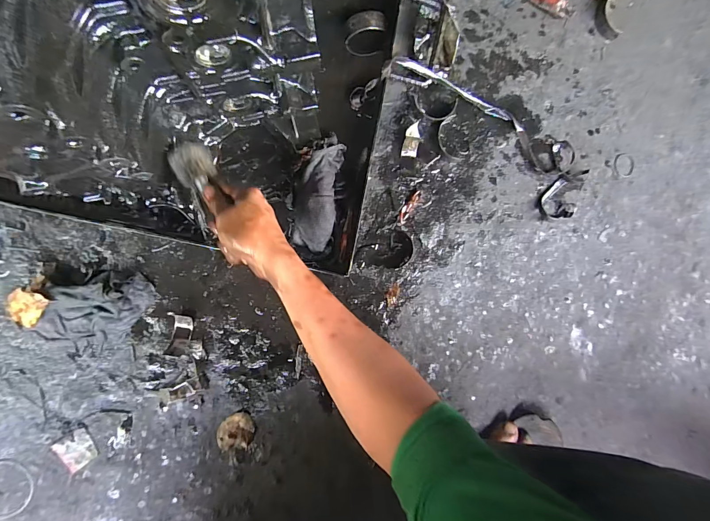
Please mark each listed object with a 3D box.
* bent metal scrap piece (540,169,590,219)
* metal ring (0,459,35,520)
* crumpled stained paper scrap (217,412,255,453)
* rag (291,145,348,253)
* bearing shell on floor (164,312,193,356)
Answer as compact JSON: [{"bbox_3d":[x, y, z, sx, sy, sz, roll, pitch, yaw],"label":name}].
[{"bbox_3d":[0.348,-0.112,0.572,0.063,0.015,0.092,21,86,-7],"label":"bent metal scrap piece"},{"bbox_3d":[-0.481,0.313,0.465,0.078,0.004,0.080,0,89,-8],"label":"metal ring"},{"bbox_3d":[-0.174,0.251,0.502,0.051,0.006,0.054,0,89,-8],"label":"crumpled stained paper scrap"},{"bbox_3d":[-0.053,-0.091,0.487,0.058,0.042,0.148,9,88,-8],"label":"rag"},{"bbox_3d":[-0.249,0.106,0.485,0.030,0.017,0.057,7,88,-8],"label":"bearing shell on floor"}]

